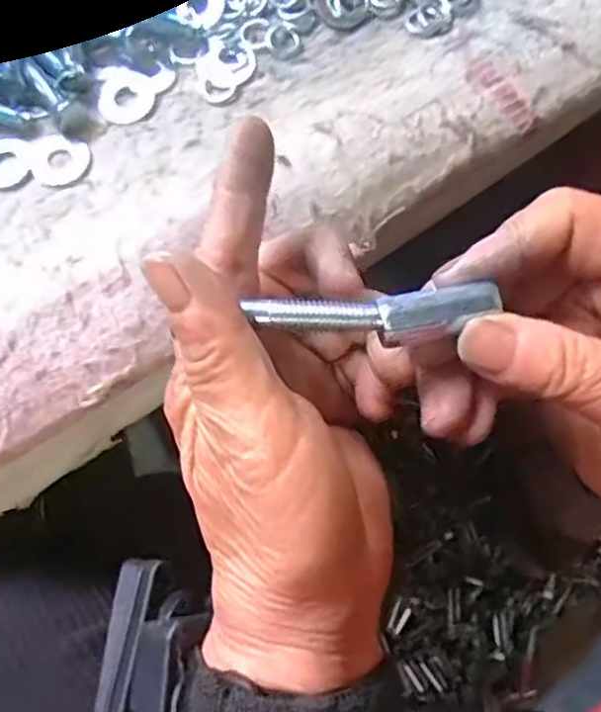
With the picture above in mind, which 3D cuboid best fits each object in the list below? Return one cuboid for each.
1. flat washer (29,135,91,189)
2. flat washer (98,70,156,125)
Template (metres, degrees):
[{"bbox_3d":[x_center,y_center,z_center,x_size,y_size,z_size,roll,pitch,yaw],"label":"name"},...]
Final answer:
[{"bbox_3d":[-0.089,-0.073,0.250,0.021,0.004,0.022,-17,73,-5],"label":"flat washer"},{"bbox_3d":[-0.066,-0.099,0.258,0.020,0.004,0.022,0,72,0],"label":"flat washer"}]

